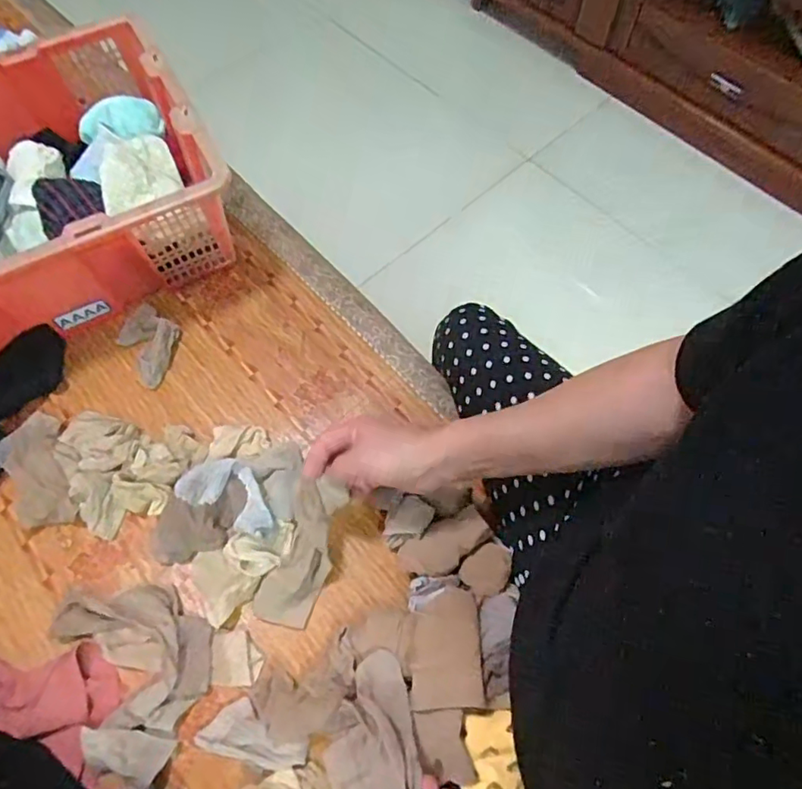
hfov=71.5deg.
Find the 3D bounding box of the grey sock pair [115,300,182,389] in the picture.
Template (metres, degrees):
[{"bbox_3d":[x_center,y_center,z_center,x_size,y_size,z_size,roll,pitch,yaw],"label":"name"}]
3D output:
[{"bbox_3d":[-0.311,-0.063,0.684,0.091,0.016,0.077,35,71,15],"label":"grey sock pair"}]

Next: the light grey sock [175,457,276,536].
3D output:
[{"bbox_3d":[-0.173,0.106,0.586,0.106,0.052,0.059,26,69,11],"label":"light grey sock"}]

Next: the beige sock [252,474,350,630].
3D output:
[{"bbox_3d":[-0.095,0.154,0.552,0.057,0.032,0.164,23,107,10],"label":"beige sock"}]

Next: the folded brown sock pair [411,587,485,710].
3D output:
[{"bbox_3d":[0.040,0.226,0.502,0.060,0.022,0.096,-1,66,0],"label":"folded brown sock pair"}]

